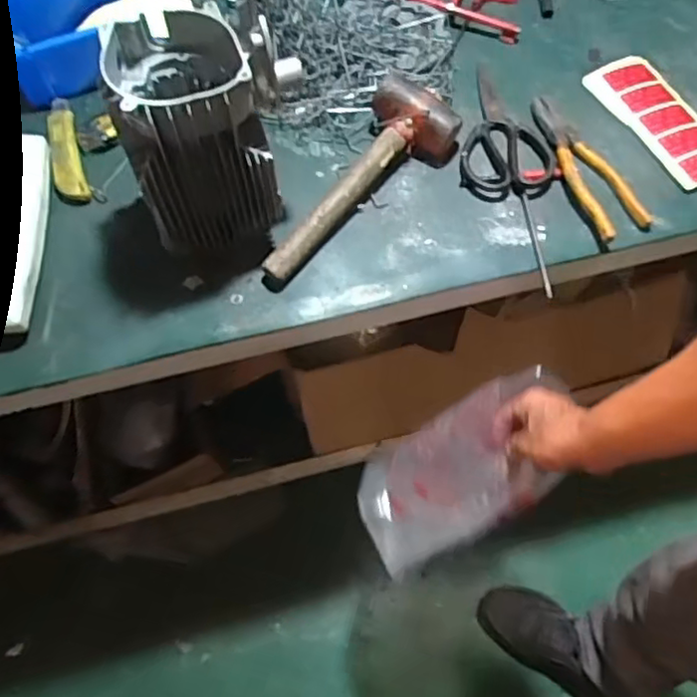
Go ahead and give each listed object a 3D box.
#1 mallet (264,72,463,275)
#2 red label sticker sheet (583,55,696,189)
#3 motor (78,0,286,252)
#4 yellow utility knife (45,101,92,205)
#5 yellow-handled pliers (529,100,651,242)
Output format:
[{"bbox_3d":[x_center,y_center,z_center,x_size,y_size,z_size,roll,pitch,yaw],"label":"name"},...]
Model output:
[{"bbox_3d":[0.018,-0.171,0.686,0.099,0.050,0.279,30,69,13],"label":"mallet"},{"bbox_3d":[0.364,-0.267,0.751,0.085,0.015,0.196,-23,67,-10],"label":"red label sticker sheet"},{"bbox_3d":[-0.140,-0.198,0.590,0.121,0.159,0.131,-21,67,-9],"label":"motor"},{"bbox_3d":[-0.320,-0.226,0.731,0.034,0.019,0.153,-17,66,-8],"label":"yellow utility knife"},{"bbox_3d":[0.265,-0.207,0.708,0.063,0.028,0.204,-13,66,-6],"label":"yellow-handled pliers"}]

